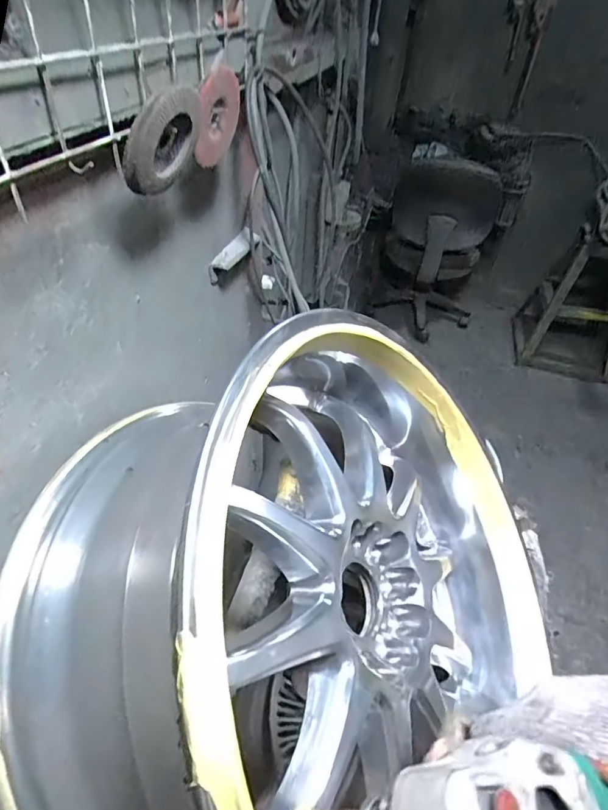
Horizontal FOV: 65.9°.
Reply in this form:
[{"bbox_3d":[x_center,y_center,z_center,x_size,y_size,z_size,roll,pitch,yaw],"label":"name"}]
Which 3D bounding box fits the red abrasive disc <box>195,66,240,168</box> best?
[{"bbox_3d":[-0.093,-0.316,0.519,0.009,0.094,0.093,26,32,6],"label":"red abrasive disc"}]

